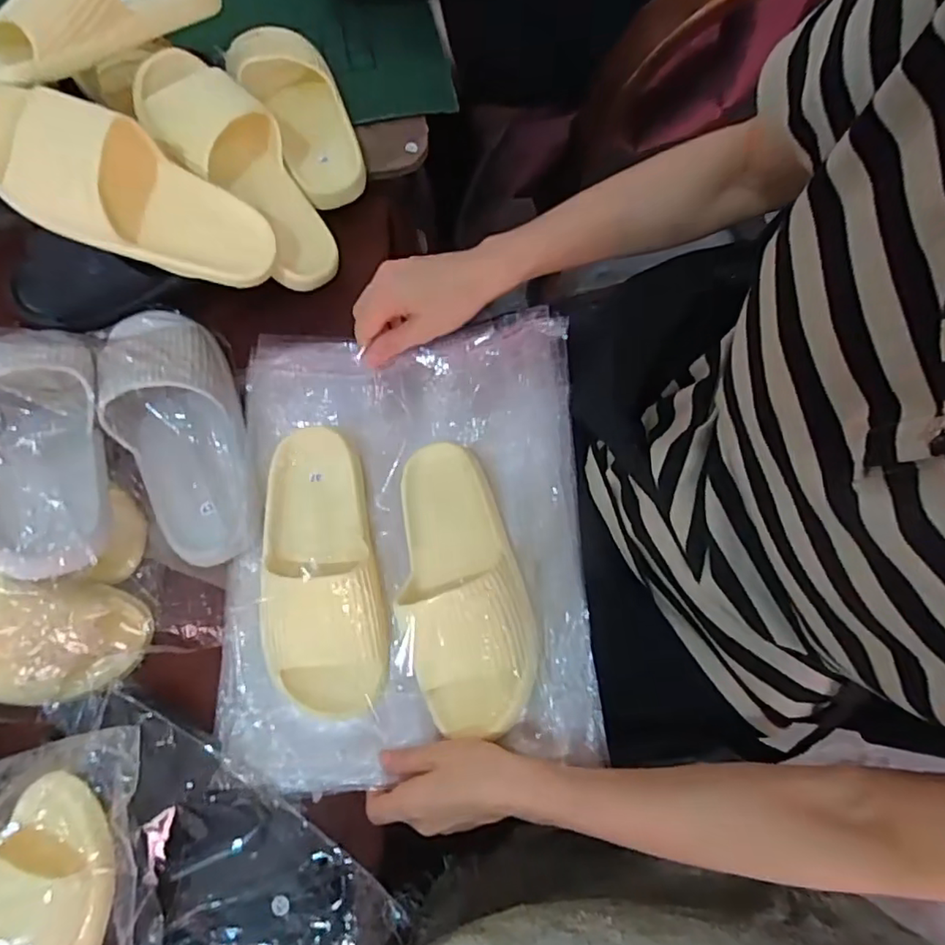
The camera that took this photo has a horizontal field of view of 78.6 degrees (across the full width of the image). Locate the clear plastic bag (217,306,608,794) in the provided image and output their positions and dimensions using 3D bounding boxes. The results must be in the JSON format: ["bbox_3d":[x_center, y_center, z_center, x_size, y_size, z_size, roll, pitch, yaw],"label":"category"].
[{"bbox_3d":[-0.063,0.053,0.505,0.300,0.068,0.380,-3,75,0],"label":"clear plastic bag"}]

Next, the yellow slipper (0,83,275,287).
[{"bbox_3d":[-0.316,-0.246,0.497,0.275,0.090,0.092,23,75,-14],"label":"yellow slipper"}]

